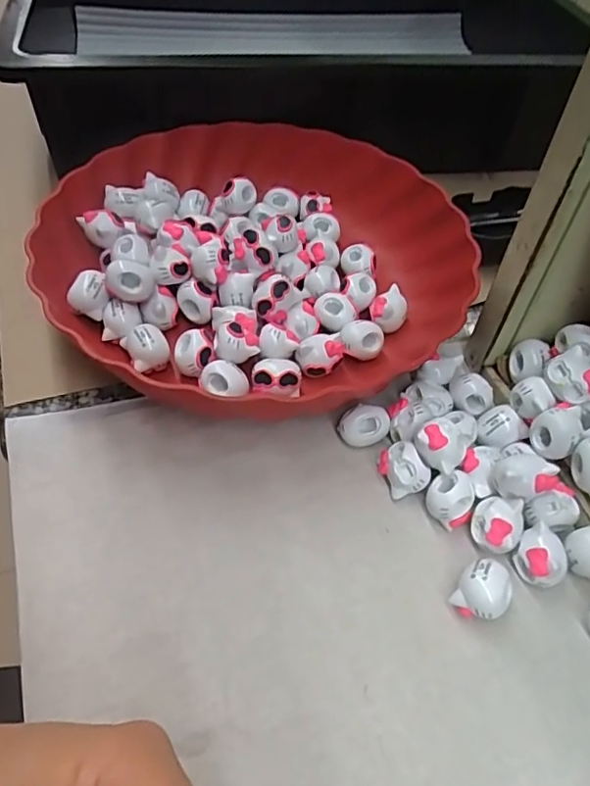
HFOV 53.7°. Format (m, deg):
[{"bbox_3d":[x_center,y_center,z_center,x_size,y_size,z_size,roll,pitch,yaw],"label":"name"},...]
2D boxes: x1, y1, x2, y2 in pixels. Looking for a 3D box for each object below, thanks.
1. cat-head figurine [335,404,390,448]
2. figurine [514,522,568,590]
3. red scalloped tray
[{"bbox_3d":[0.035,0.016,0.297,0.024,0.019,0.015,15,50,8],"label":"cat-head figurine"},{"bbox_3d":[0.109,0.073,0.258,0.018,0.020,0.022,-30,58,-27],"label":"figurine"},{"bbox_3d":[-0.024,-0.078,0.348,0.233,0.057,0.231,-28,57,-25],"label":"red scalloped tray"}]

